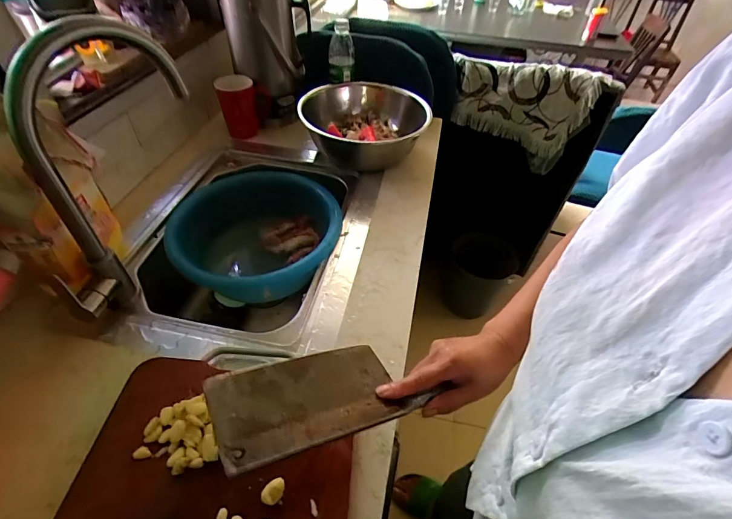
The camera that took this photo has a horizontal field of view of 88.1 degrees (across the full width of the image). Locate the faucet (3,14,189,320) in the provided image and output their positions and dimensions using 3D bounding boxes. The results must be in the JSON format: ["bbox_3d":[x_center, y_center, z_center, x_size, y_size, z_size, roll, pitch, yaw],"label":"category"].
[{"bbox_3d":[-0.337,-0.116,0.507,0.057,0.354,0.265,21,48,15],"label":"faucet"}]

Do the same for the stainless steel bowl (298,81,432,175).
[{"bbox_3d":[-0.004,-0.300,0.882,0.279,0.123,0.285,2,46,-2],"label":"stainless steel bowl"}]

